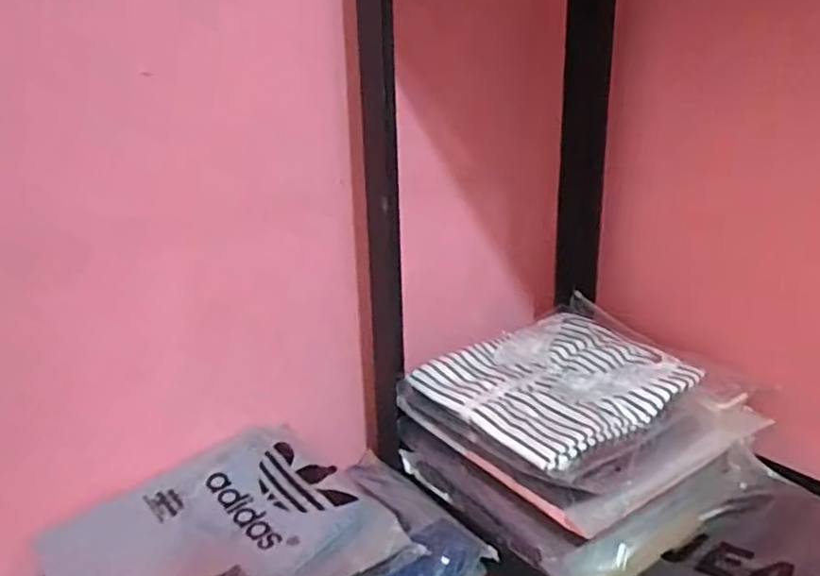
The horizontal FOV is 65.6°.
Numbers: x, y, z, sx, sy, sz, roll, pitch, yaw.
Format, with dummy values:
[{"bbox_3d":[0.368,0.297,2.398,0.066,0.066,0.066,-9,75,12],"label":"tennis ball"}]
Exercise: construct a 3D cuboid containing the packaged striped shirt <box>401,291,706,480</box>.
[{"bbox_3d":[0.217,0.114,0.855,0.360,0.052,0.257,-16,20,-36],"label":"packaged striped shirt"}]

